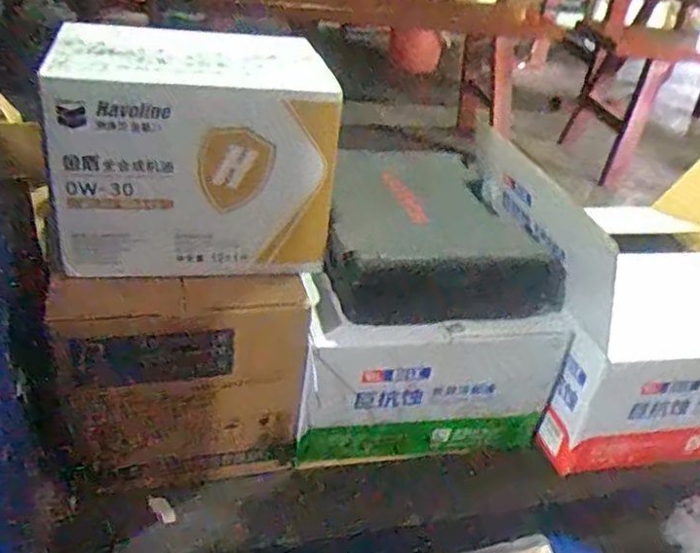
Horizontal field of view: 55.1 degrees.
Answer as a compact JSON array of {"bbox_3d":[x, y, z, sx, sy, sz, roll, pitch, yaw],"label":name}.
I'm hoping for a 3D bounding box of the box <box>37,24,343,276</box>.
[{"bbox_3d":[-0.208,-0.174,0.913,0.353,0.285,0.226,-1,34,-12],"label":"box"}]

